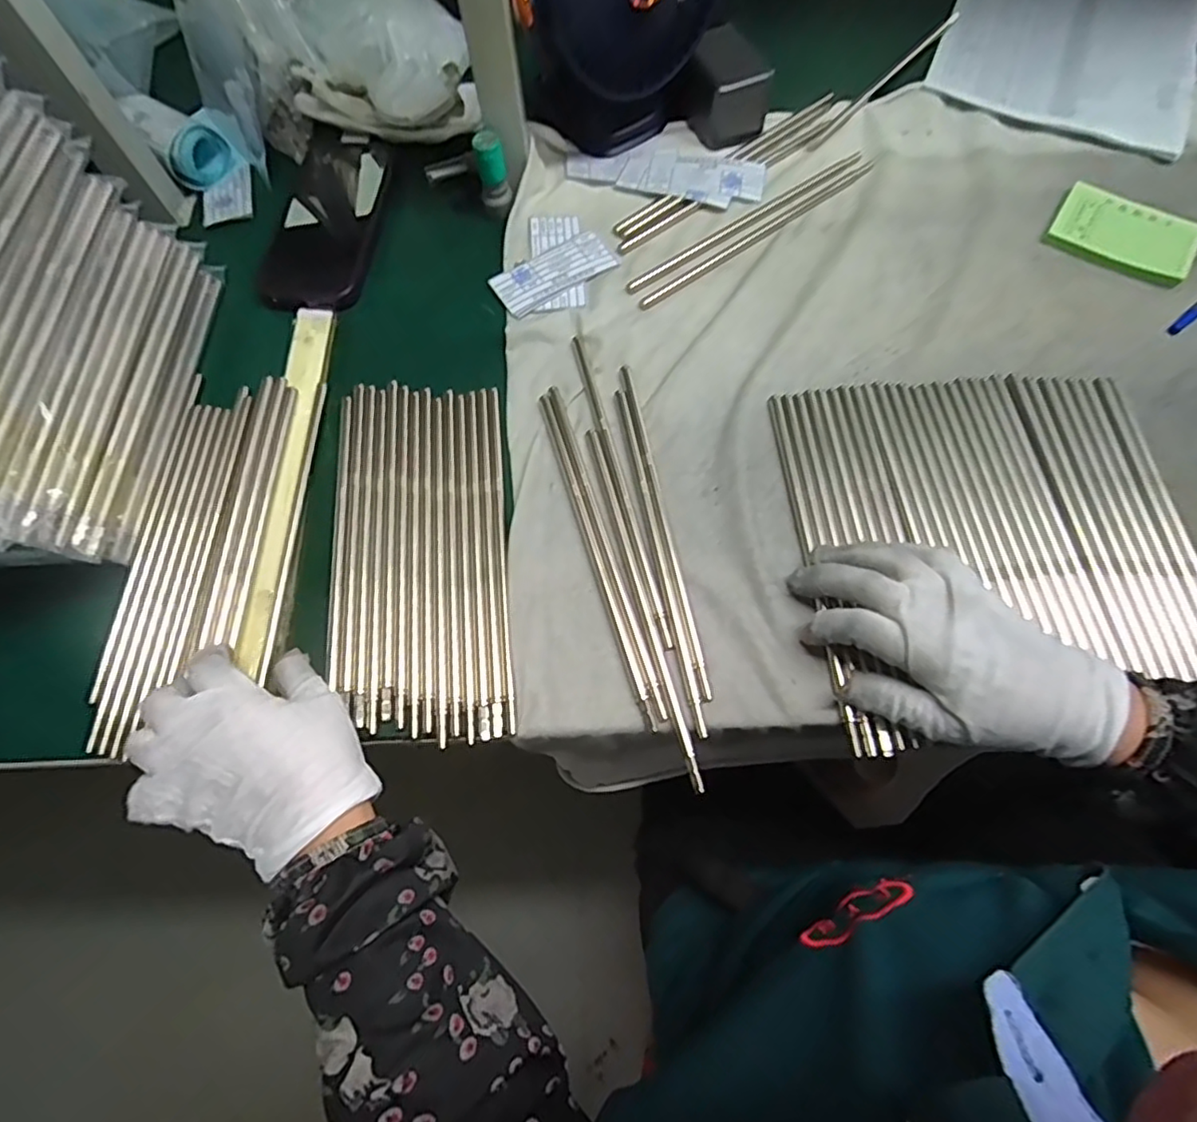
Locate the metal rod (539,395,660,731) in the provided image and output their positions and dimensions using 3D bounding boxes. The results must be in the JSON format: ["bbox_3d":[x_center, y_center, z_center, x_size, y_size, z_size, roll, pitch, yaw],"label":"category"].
[{"bbox_3d":[-0.004,-0.011,0.379,0.008,0.005,0.232,-17,69,-4],"label":"metal rod"}]

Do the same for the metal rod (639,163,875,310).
[{"bbox_3d":[0.127,-0.256,0.466,0.231,0.004,0.010,-35,71,-11],"label":"metal rod"}]

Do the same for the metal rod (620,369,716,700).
[{"bbox_3d":[0.040,-0.030,0.384,0.008,0.004,0.233,-11,68,-2],"label":"metal rod"}]

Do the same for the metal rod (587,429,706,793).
[{"bbox_3d":[0.025,0.017,0.366,0.009,0.004,0.233,-14,69,-3],"label":"metal rod"}]

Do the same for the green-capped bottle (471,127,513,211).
[{"bbox_3d":[-0.081,-0.299,0.463,0.022,0.049,0.021,-10,68,-1],"label":"green-capped bottle"}]

